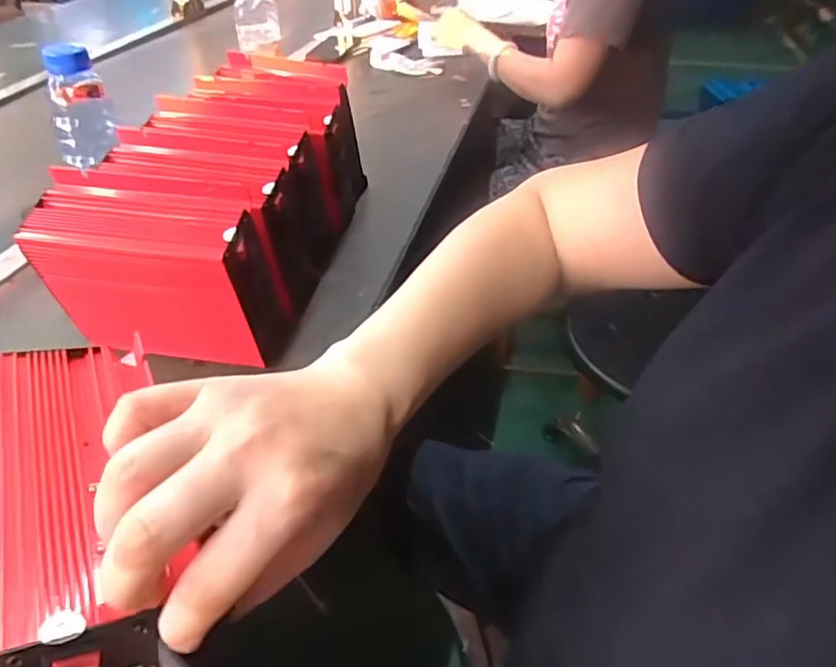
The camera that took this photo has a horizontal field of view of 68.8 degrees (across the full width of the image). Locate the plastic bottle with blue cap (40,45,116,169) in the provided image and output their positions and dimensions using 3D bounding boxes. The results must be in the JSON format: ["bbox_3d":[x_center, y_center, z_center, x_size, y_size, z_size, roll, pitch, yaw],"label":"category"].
[{"bbox_3d":[-0.353,-0.236,0.644,0.060,0.127,0.065,-14,40,-16],"label":"plastic bottle with blue cap"}]

